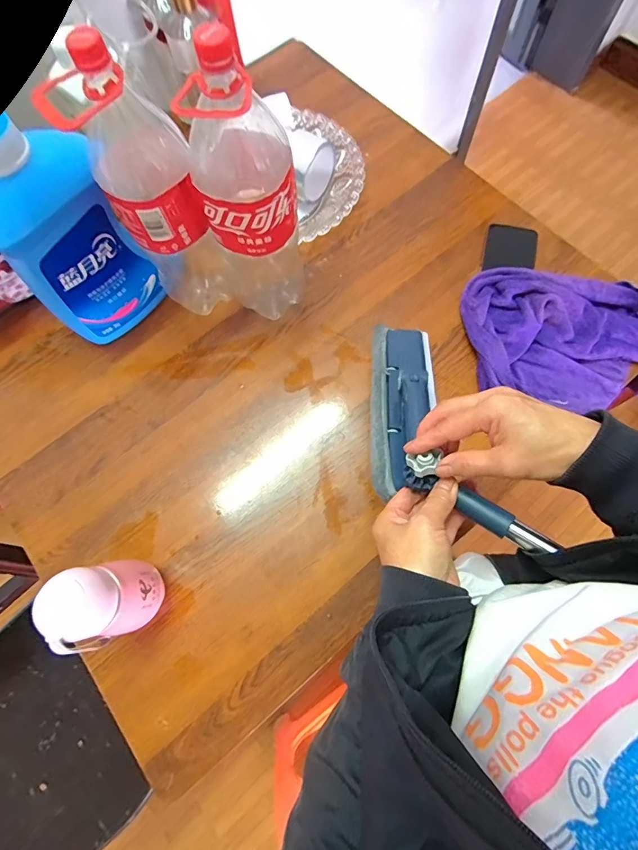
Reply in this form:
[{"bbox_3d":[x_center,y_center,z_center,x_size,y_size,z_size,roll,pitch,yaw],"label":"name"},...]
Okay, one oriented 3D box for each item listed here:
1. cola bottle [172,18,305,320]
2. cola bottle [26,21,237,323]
[{"bbox_3d":[-0.086,-0.266,0.479,0.118,0.326,0.137,-12,71,-2],"label":"cola bottle"},{"bbox_3d":[-0.184,-0.263,0.488,0.093,0.312,0.115,-8,71,-1],"label":"cola bottle"}]

